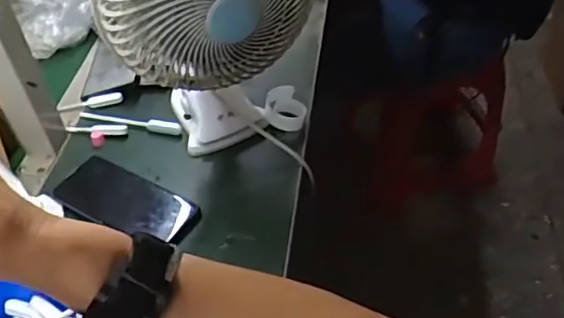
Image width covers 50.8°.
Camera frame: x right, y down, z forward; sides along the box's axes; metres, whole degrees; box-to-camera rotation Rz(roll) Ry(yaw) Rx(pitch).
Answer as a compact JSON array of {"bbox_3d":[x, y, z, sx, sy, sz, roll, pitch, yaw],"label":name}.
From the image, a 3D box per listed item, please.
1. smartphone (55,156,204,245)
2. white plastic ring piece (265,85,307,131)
[{"bbox_3d":[-0.177,0.048,0.667,0.170,0.012,0.071,22,51,23],"label":"smartphone"},{"bbox_3d":[0.006,-0.063,0.759,0.051,0.025,0.067,2,46,6],"label":"white plastic ring piece"}]

